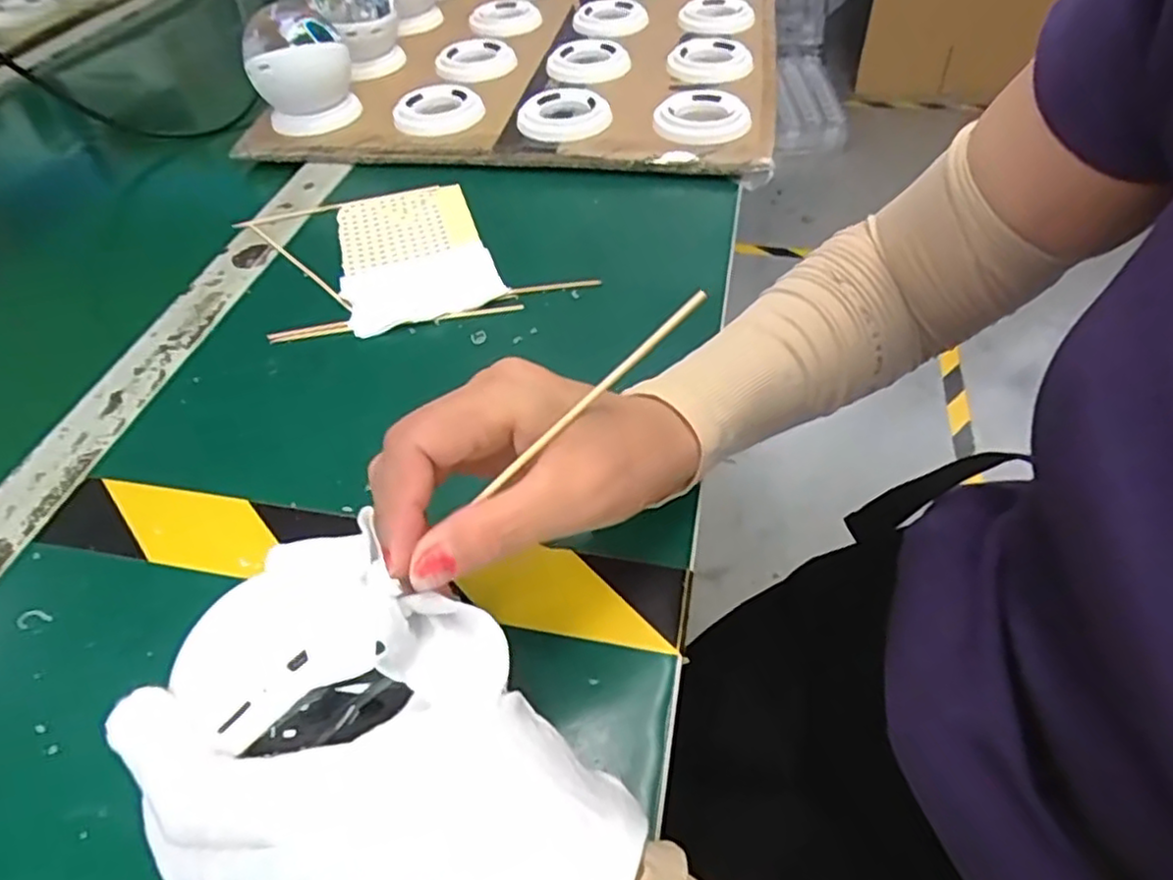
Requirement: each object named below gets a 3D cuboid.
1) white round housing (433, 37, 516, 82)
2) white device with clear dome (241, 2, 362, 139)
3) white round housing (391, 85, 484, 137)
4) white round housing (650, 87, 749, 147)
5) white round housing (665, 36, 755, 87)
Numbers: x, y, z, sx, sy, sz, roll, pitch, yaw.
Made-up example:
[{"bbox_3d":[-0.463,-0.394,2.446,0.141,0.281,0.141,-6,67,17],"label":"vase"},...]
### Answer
[{"bbox_3d":[-0.103,-0.357,0.656,0.075,0.011,0.088,-20,50,-12],"label":"white round housing"},{"bbox_3d":[-0.227,-0.293,0.558,0.073,0.083,0.073,-18,50,-11],"label":"white device with clear dome"},{"bbox_3d":[-0.119,-0.262,0.560,0.069,0.018,0.068,-3,49,3],"label":"white round housing"},{"bbox_3d":[0.086,-0.245,0.529,0.069,0.016,0.079,-1,49,5],"label":"white round housing"},{"bbox_3d":[0.104,-0.325,0.601,0.067,0.013,0.085,-17,50,-9],"label":"white round housing"}]

